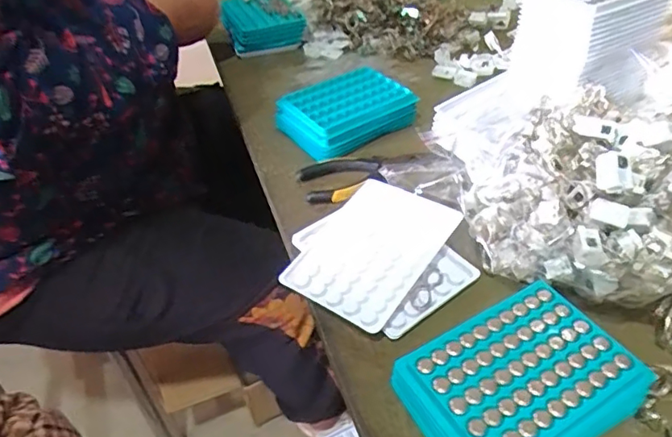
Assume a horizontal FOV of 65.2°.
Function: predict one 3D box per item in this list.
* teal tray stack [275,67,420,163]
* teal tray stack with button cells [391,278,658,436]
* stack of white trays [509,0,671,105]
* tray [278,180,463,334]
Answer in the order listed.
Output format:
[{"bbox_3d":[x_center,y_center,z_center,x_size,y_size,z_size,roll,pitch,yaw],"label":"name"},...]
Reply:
[{"bbox_3d":[0.007,-0.118,0.577,0.133,0.037,0.092,-25,46,-22],"label":"teal tray stack"},{"bbox_3d":[0.112,0.105,0.332,0.136,0.029,0.092,-22,45,-18],"label":"teal tray stack with button cells"},{"bbox_3d":[0.277,-0.198,0.575,0.147,0.110,0.109,-20,44,-16],"label":"stack of white trays"},{"bbox_3d":[0.029,0.022,0.420,0.095,0.009,0.128,23,57,33],"label":"tray"}]

